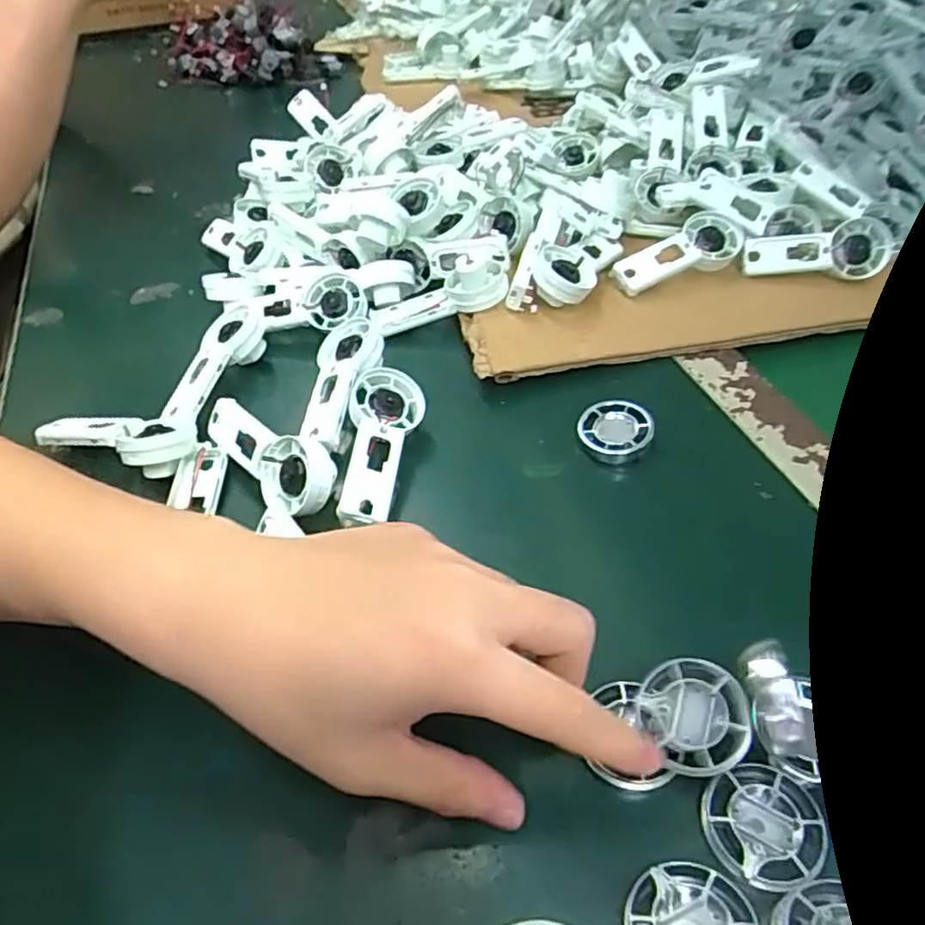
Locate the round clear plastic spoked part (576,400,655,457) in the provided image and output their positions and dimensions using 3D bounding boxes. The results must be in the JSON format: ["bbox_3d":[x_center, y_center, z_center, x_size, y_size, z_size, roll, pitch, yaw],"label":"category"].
[{"bbox_3d":[0.083,-0.018,0.375,0.038,0.009,0.038,-8,54,11],"label":"round clear plastic spoked part"}]

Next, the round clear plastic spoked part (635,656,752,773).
[{"bbox_3d":[0.082,0.089,0.245,0.036,0.005,0.038,-12,56,19],"label":"round clear plastic spoked part"}]

